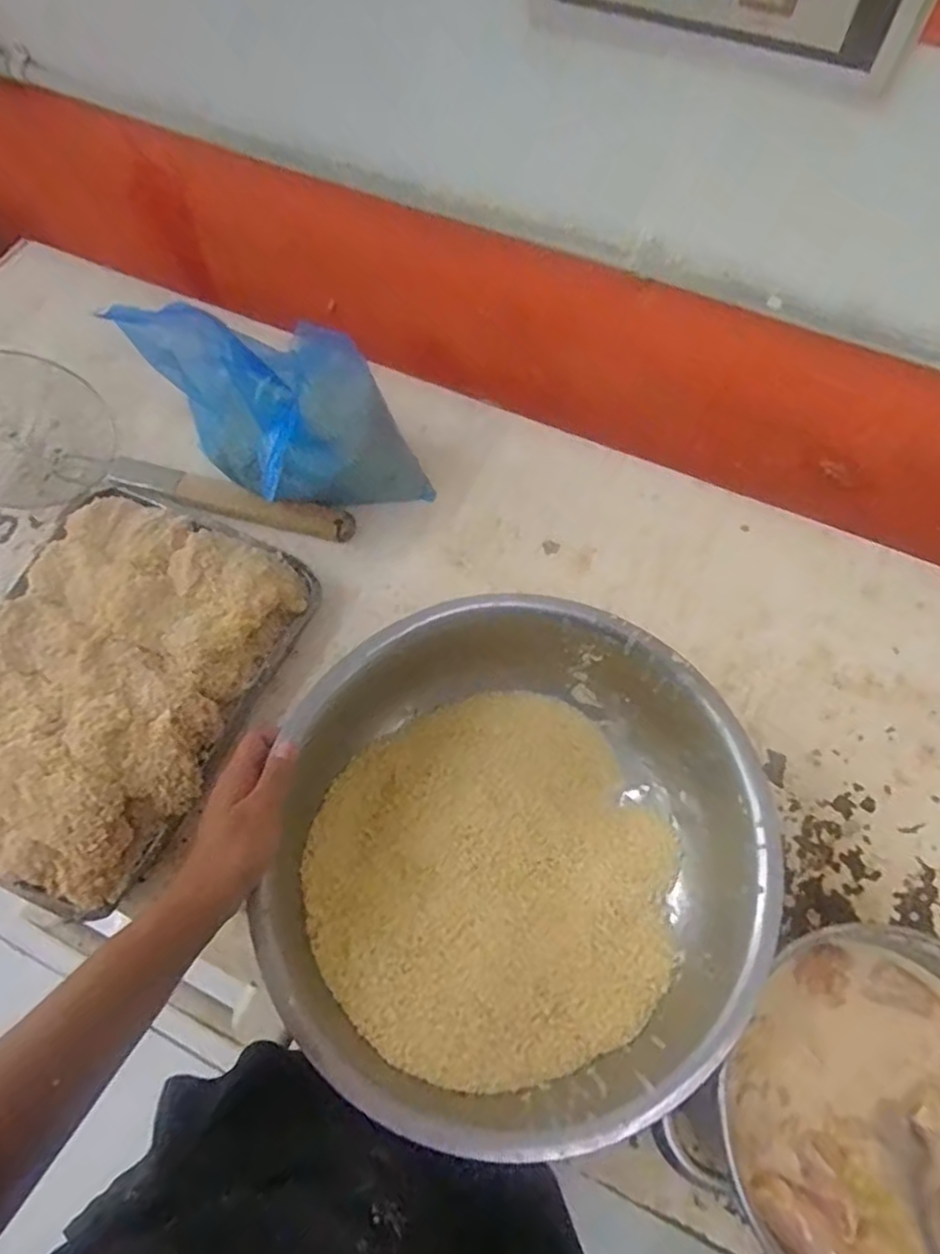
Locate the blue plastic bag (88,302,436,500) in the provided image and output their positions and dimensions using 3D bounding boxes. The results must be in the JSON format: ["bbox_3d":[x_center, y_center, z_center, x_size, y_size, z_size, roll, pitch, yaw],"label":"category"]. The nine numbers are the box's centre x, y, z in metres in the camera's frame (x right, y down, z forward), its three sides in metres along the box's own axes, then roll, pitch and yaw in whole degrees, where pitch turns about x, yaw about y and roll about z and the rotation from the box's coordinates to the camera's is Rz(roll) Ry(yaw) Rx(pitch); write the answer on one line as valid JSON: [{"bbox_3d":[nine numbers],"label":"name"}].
[{"bbox_3d":[-0.182,-0.211,0.702,0.210,0.214,0.154,39,71,17],"label":"blue plastic bag"}]

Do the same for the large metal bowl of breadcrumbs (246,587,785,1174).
[{"bbox_3d":[0.034,0.176,0.546,0.354,0.126,0.367,0,65,0],"label":"large metal bowl of breadcrumbs"}]

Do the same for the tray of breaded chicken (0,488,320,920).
[{"bbox_3d":[-0.341,0.044,0.634,0.257,0.073,0.366,22,67,10],"label":"tray of breaded chicken"}]

